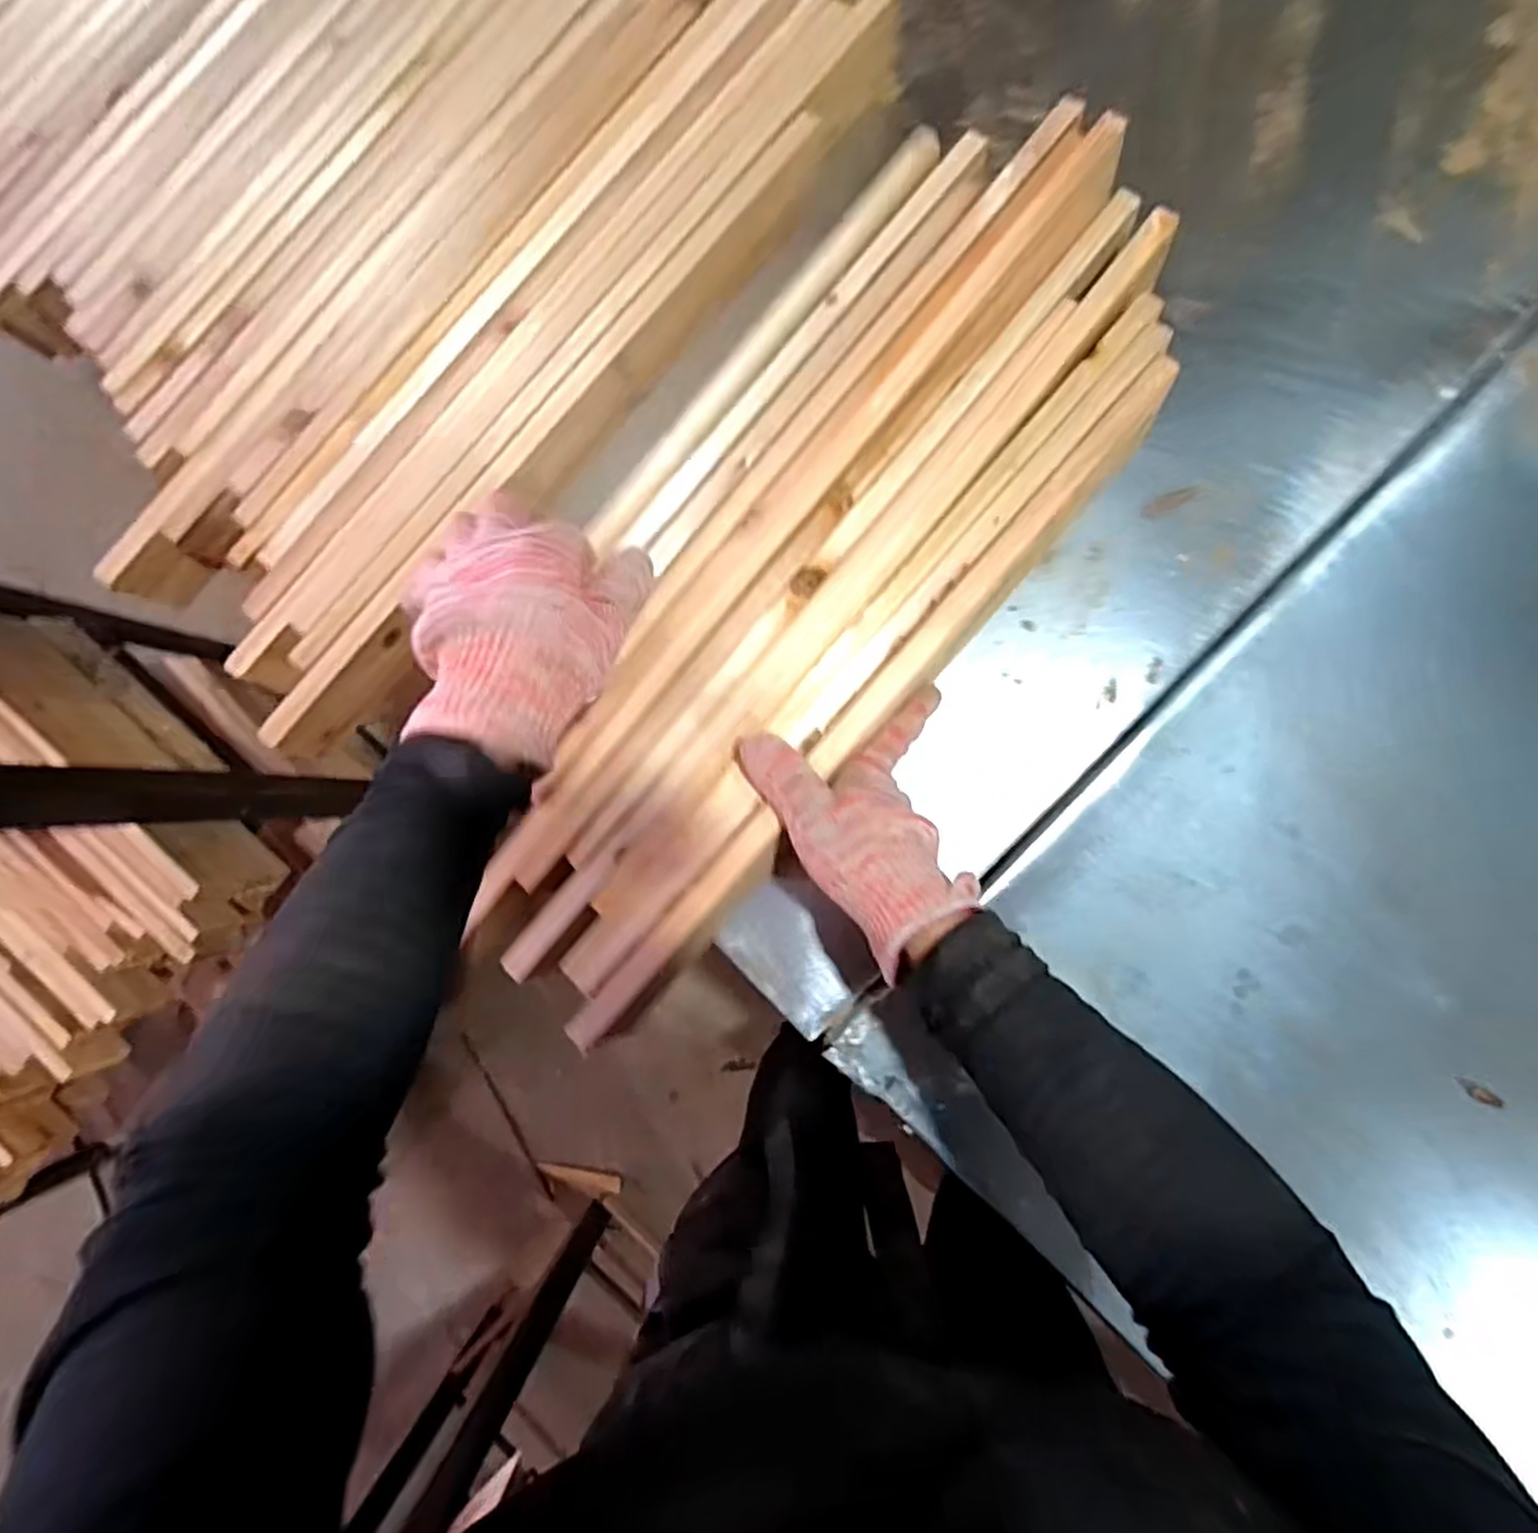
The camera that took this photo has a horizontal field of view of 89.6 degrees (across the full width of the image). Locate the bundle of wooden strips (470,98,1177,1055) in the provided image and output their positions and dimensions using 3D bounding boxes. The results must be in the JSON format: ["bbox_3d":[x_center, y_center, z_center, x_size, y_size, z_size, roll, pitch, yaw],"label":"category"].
[{"bbox_3d":[0.022,-0.111,0.436,0.205,0.037,0.557,33,88,2],"label":"bundle of wooden strips"}]

